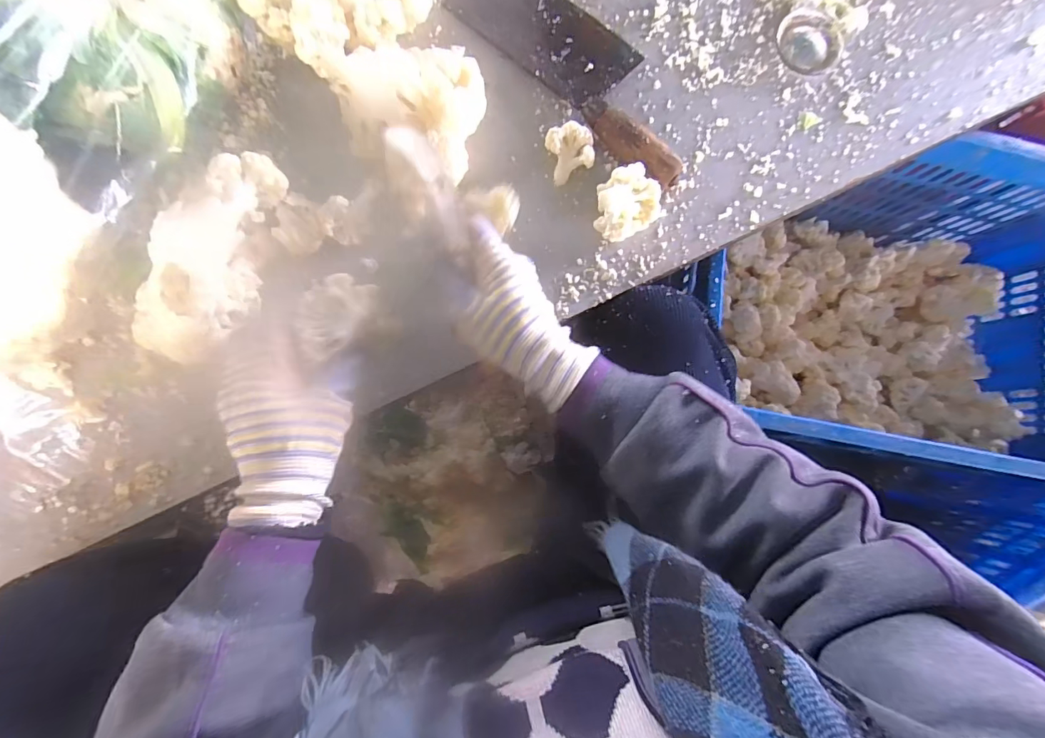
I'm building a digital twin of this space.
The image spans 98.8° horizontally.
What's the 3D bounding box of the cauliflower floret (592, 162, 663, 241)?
[{"bbox_3d":[0.085,-0.138,0.379,0.056,0.038,0.049,-36,87,-9],"label":"cauliflower floret"}]

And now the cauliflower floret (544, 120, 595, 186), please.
[{"bbox_3d":[0.042,-0.188,0.389,0.037,0.024,0.041,-17,84,-7],"label":"cauliflower floret"}]

